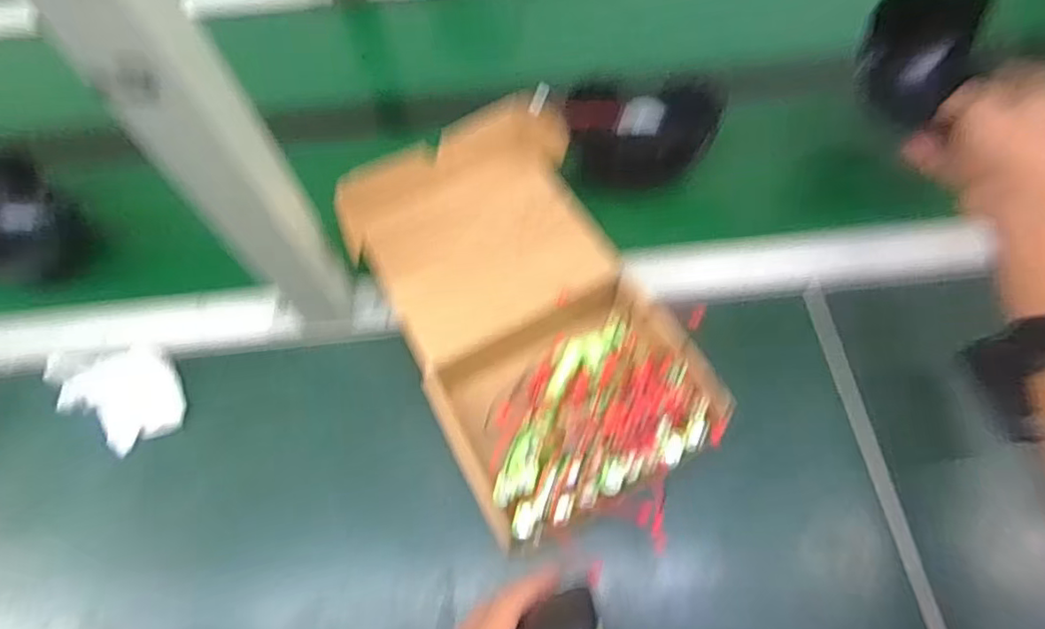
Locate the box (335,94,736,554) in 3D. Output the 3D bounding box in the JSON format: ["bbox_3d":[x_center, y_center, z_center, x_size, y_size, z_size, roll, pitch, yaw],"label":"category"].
[{"bbox_3d":[0.003,0.001,0.427,0.176,0.078,0.300,-26,65,-11],"label":"box"}]

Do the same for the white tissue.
[{"bbox_3d":[-0.302,0.058,0.433,0.079,0.048,0.073,33,68,17],"label":"white tissue"}]

